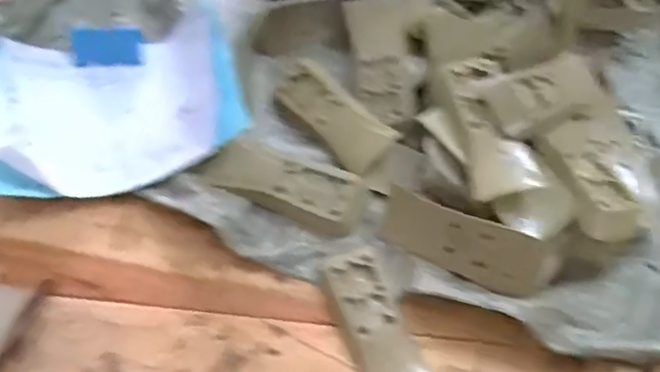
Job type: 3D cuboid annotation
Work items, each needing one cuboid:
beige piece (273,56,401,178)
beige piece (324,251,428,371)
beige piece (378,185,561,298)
[{"bbox_3d":[0.001,-0.051,0.450,0.040,0.013,0.096,-47,69,2],"label":"beige piece"},{"bbox_3d":[0.028,0.089,0.380,0.036,0.020,0.098,-15,62,-13],"label":"beige piece"},{"bbox_3d":[0.085,0.034,0.396,0.107,0.040,0.018,21,25,25],"label":"beige piece"}]

